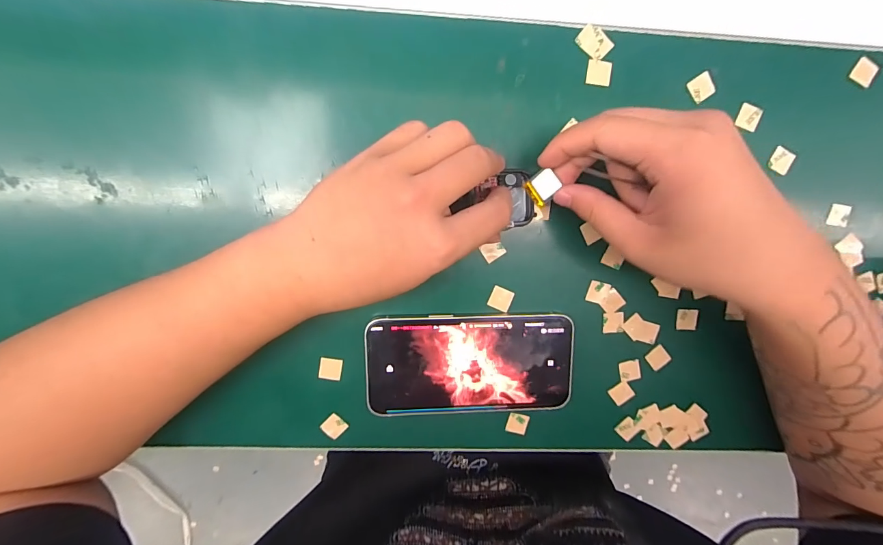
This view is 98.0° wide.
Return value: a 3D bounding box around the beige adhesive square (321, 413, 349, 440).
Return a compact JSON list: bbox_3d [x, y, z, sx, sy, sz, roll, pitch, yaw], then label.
[{"bbox_3d":[-0.078,0.113,0.281,0.015,0.004,0.016,43,94,-8],"label":"beige adhesive square"}]

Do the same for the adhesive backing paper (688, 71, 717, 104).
[{"bbox_3d":[0.173,-0.123,0.255,0.016,0.004,0.016,-33,99,2],"label":"adhesive backing paper"}]

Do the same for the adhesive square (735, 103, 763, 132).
[{"bbox_3d":[0.209,-0.105,0.261,0.014,0.004,0.015,19,97,-6],"label":"adhesive square"}]

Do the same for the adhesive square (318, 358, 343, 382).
[{"bbox_3d":[-0.079,0.069,0.273,0.016,0.004,0.016,7,98,-4],"label":"adhesive square"}]

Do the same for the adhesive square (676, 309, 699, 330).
[{"bbox_3d":[0.181,0.035,0.283,0.014,0.004,0.016,1,98,-4],"label":"adhesive square"}]

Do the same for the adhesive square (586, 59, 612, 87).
[{"bbox_3d":[0.102,-0.130,0.248,0.015,0.004,0.016,4,98,-4],"label":"adhesive square"}]

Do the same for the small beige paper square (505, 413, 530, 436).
[{"bbox_3d":[0.058,0.114,0.289,0.015,0.004,0.015,15,97,-5],"label":"small beige paper square"}]

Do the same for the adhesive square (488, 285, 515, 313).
[{"bbox_3d":[0.042,0.019,0.270,0.016,0.004,0.015,23,96,-6],"label":"adhesive square"}]

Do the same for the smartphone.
[{"bbox_3d":[0.021,0.066,0.273,0.144,0.010,0.073,0,98,-3],"label":"smartphone"}]

